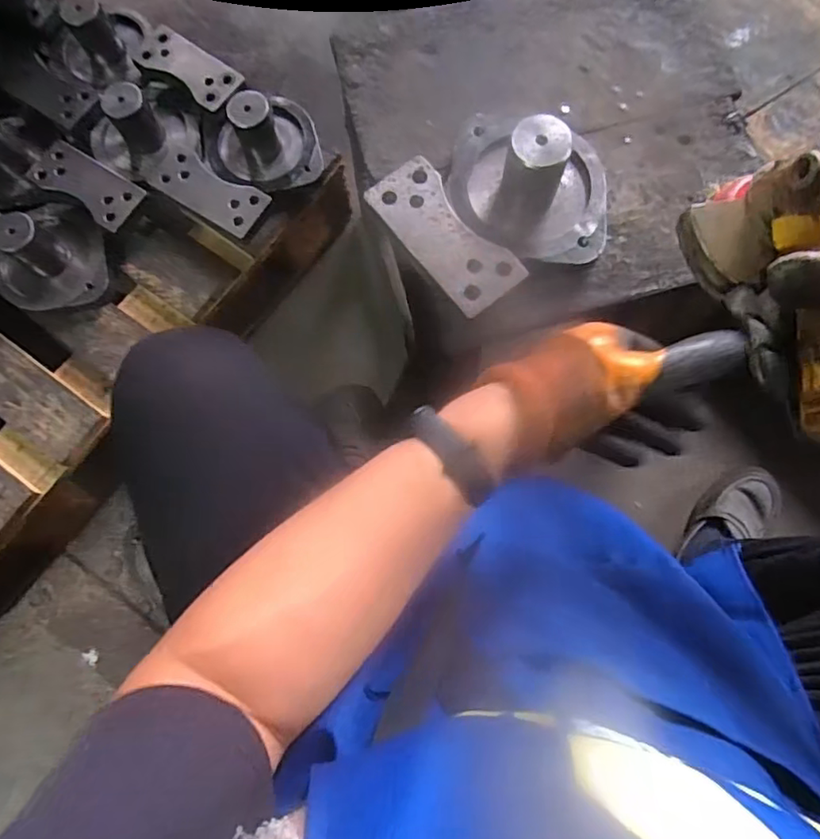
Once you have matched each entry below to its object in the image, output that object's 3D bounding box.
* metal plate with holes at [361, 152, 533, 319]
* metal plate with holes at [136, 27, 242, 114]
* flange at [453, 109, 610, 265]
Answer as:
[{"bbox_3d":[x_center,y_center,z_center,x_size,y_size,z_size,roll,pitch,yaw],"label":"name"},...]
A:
[{"bbox_3d":[0.028,-0.153,0.466,0.062,0.007,0.142,-37,79,-7],"label":"metal plate with holes"},{"bbox_3d":[-0.280,-0.447,0.718,0.134,0.009,0.062,36,80,9],"label":"metal plate with holes"},{"bbox_3d":[0.106,-0.213,0.481,0.139,0.071,0.125,12,78,4],"label":"flange"}]

